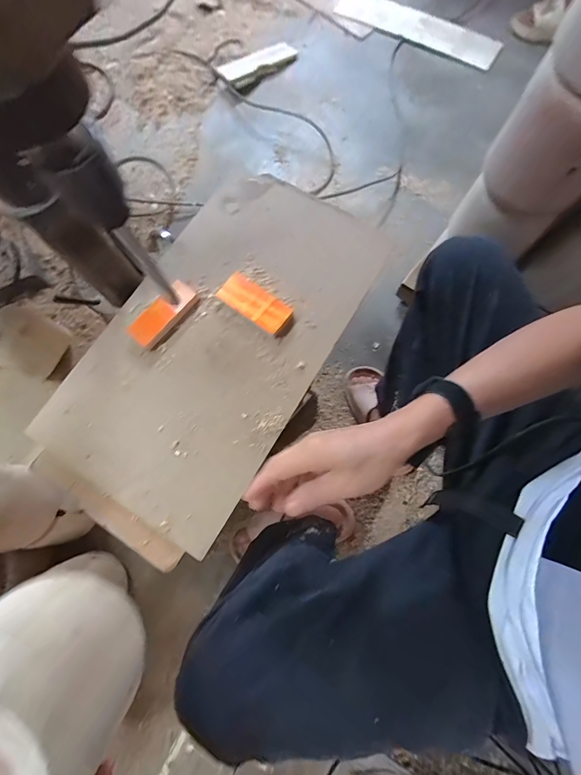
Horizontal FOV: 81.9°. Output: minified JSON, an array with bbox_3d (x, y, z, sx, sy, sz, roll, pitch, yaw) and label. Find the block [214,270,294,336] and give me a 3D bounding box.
[{"bbox_3d":[-0.050,-0.126,0.500,0.122,0.017,0.053,36,78,10],"label":"block"}]

